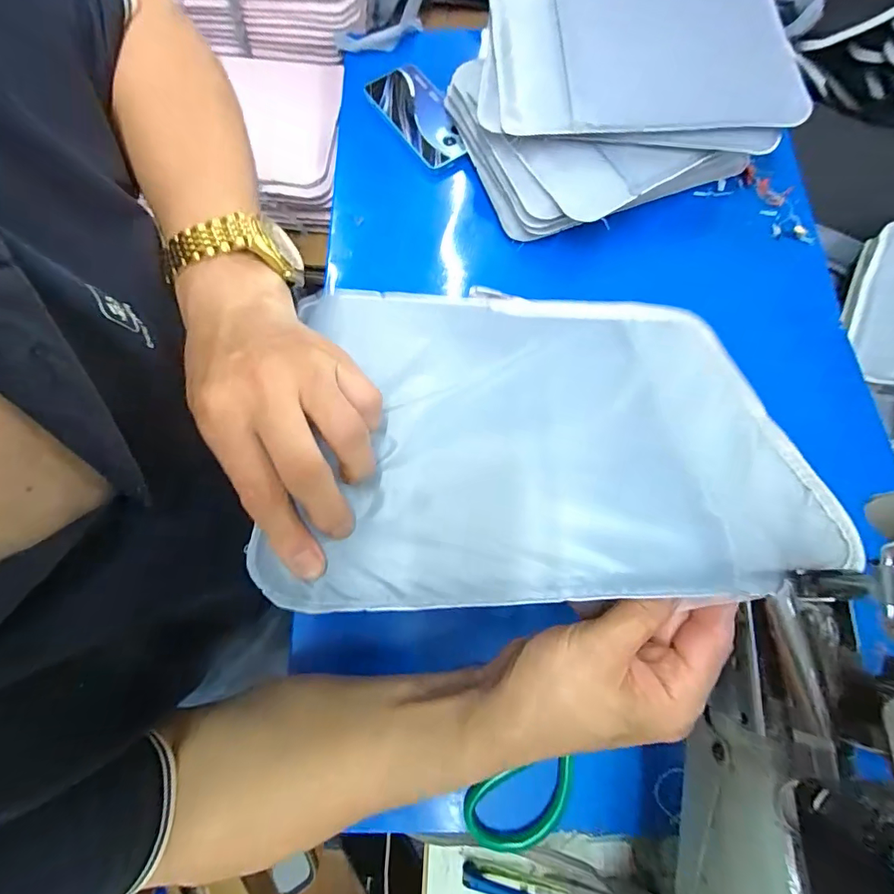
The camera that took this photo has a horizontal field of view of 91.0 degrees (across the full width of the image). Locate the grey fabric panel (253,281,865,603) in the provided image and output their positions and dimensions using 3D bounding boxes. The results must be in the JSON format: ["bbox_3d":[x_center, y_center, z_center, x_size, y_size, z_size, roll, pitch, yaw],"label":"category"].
[{"bbox_3d":[0.056,-0.023,0.270,0.291,0.023,0.226,-1,55,-1],"label":"grey fabric panel"}]

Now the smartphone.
[{"bbox_3d":[-0.032,-0.411,0.545,0.075,0.015,0.161,-32,75,-7],"label":"smartphone"}]

